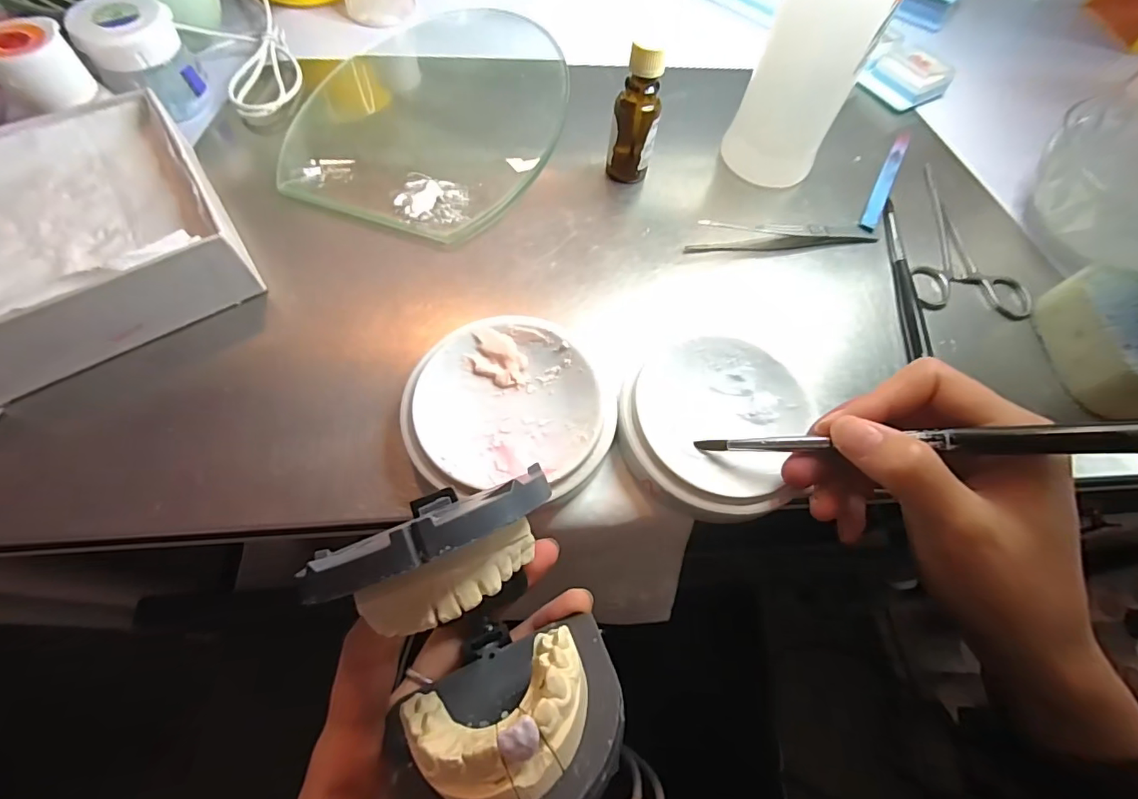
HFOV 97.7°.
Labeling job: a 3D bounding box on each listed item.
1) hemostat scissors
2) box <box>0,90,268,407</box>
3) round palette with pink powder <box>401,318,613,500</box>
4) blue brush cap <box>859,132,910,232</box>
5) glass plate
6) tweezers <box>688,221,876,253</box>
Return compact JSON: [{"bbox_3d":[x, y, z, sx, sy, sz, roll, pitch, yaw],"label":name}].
[{"bbox_3d":[0.228,-0.100,0.308,0.068,0.007,0.121,-7,65,-7],"label":"hemostat scissors"},{"bbox_3d":[-0.237,-0.083,0.243,0.122,0.044,0.132,-29,70,-17],"label":"box"},{"bbox_3d":[-0.025,0.003,0.223,0.087,0.020,0.081,2,64,-3],"label":"round palette with pink powder"},{"bbox_3d":[0.208,-0.145,0.325,0.009,0.005,0.108,29,66,10],"label":"blue brush cap"},{"bbox_3d":[-0.083,-0.204,0.333,0.155,0.013,0.242,11,65,4],"label":"glass plate"},{"bbox_3d":[0.127,-0.099,0.295,0.118,0.010,0.016,-4,65,-6],"label":"tweezers"}]

